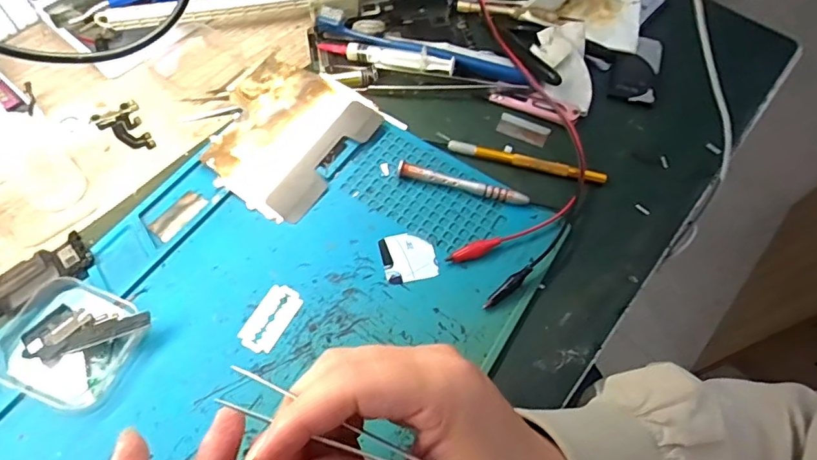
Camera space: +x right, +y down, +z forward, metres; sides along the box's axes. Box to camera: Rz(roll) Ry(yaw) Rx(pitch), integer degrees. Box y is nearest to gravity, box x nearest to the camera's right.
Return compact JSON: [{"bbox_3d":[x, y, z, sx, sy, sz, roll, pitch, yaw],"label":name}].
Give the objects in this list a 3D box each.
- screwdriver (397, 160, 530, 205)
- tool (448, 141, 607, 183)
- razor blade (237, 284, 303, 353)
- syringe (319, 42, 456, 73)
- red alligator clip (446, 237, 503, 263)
[{"bbox_3d":[0.038,-0.033,0.363,0.093,0.012,0.011,15,61,5],"label":"screwdriver"},{"bbox_3d":[0.086,-0.051,0.376,0.114,0.011,0.011,15,61,4],"label":"tool"},{"bbox_3d":[-0.084,0.053,0.313,0.023,0.004,0.043,27,63,11],"label":"razor blade"},{"bbox_3d":[-0.019,-0.140,0.417,0.111,0.022,0.013,14,61,4],"label":"syringe"},{"bbox_3d":[0.044,0.013,0.338,0.039,0.010,0.009,-18,64,-13],"label":"red alligator clip"}]

